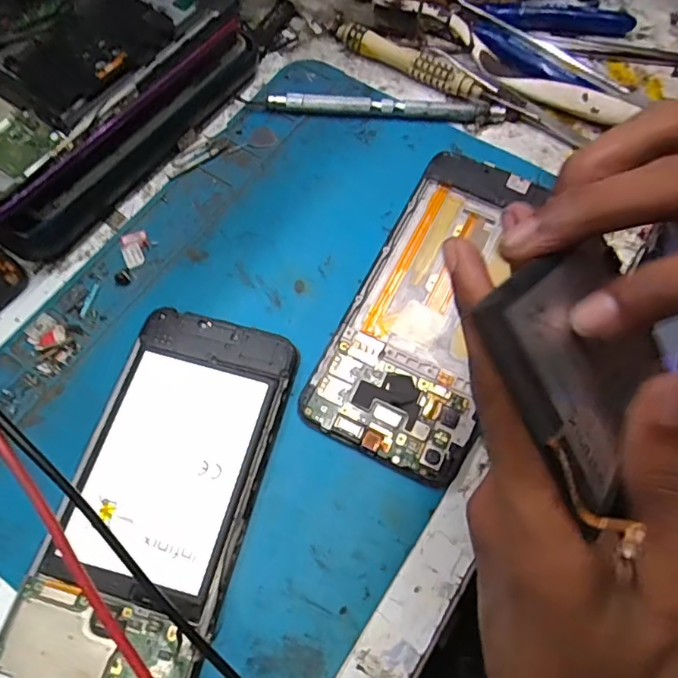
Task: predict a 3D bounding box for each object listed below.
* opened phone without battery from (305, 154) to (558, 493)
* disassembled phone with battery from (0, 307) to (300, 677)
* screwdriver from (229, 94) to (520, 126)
[{"bbox_3d":[0.046,-0.019,0.242,0.069,0.011,0.159,25,69,9],"label":"opened phone without battery"},{"bbox_3d":[-0.071,0.065,0.205,0.071,0.009,0.158,14,67,4],"label":"disassembled phone with battery"},{"bbox_3d":[0.023,-0.129,0.288,0.149,0.011,0.009,5,67,0],"label":"screwdriver"}]

